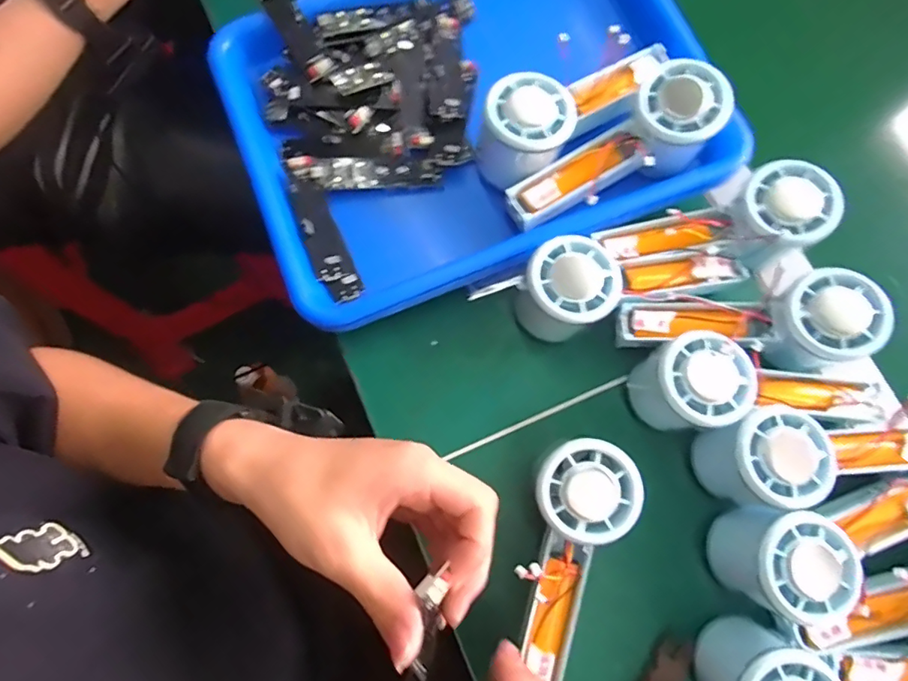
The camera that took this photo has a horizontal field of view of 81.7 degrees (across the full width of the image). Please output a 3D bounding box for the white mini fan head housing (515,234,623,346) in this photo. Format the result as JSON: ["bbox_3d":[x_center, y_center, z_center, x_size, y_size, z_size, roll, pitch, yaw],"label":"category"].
[{"bbox_3d":[0.075,-0.031,0.356,0.055,0.063,0.056,0,76,-1],"label":"white mini fan head housing"}]

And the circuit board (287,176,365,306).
[{"bbox_3d":[-0.094,-0.072,0.371,0.025,0.009,0.097,-25,88,-7],"label":"circuit board"}]

